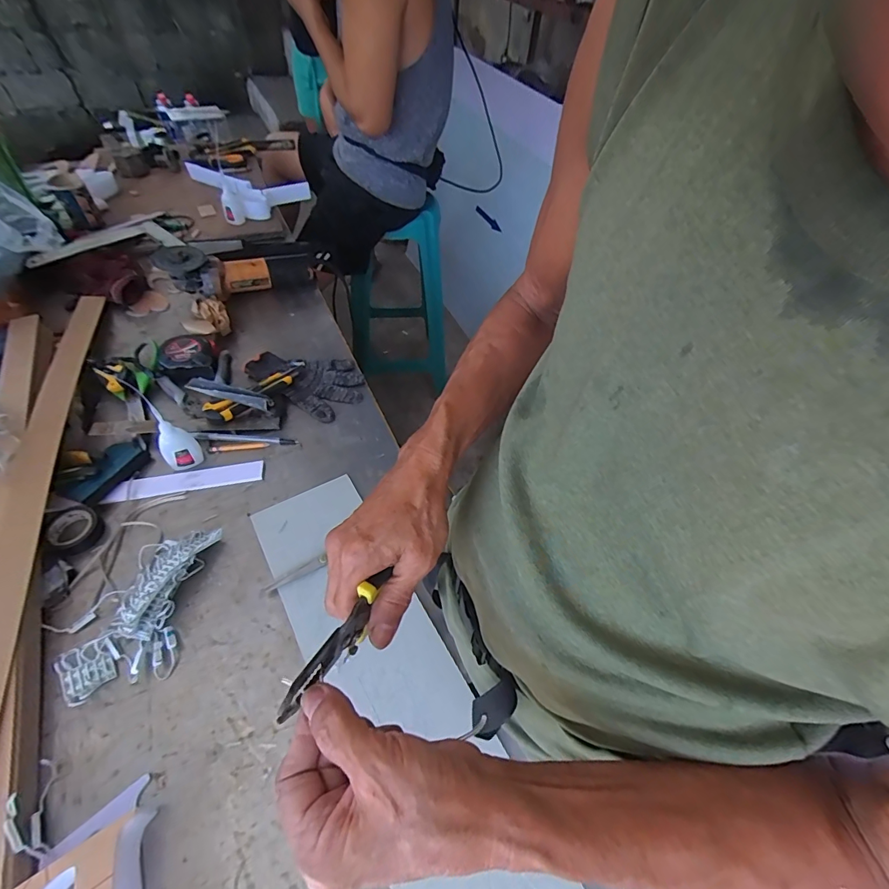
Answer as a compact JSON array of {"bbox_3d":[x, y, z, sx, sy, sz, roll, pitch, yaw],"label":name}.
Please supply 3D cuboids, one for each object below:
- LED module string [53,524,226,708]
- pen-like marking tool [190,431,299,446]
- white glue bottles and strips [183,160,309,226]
[{"bbox_3d":[-0.328,0.179,0.475,0.098,0.033,0.197,12,51,4],"label":"LED module string"},{"bbox_3d":[-0.300,-0.010,0.641,0.150,0.011,0.014,2,51,-4],"label":"pen-like marking tool"},{"bbox_3d":[-0.502,-0.677,1.100,0.230,0.047,0.307,-29,59,-25],"label":"white glue bottles and strips"}]

